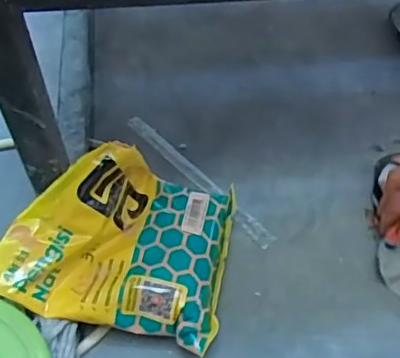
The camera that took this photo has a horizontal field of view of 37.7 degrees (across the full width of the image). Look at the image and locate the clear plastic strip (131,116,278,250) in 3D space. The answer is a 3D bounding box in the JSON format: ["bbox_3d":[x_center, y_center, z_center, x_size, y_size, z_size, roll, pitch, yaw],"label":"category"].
[{"bbox_3d":[-0.003,-0.003,0.617,0.020,0.008,0.214,-37,64,-22],"label":"clear plastic strip"}]

